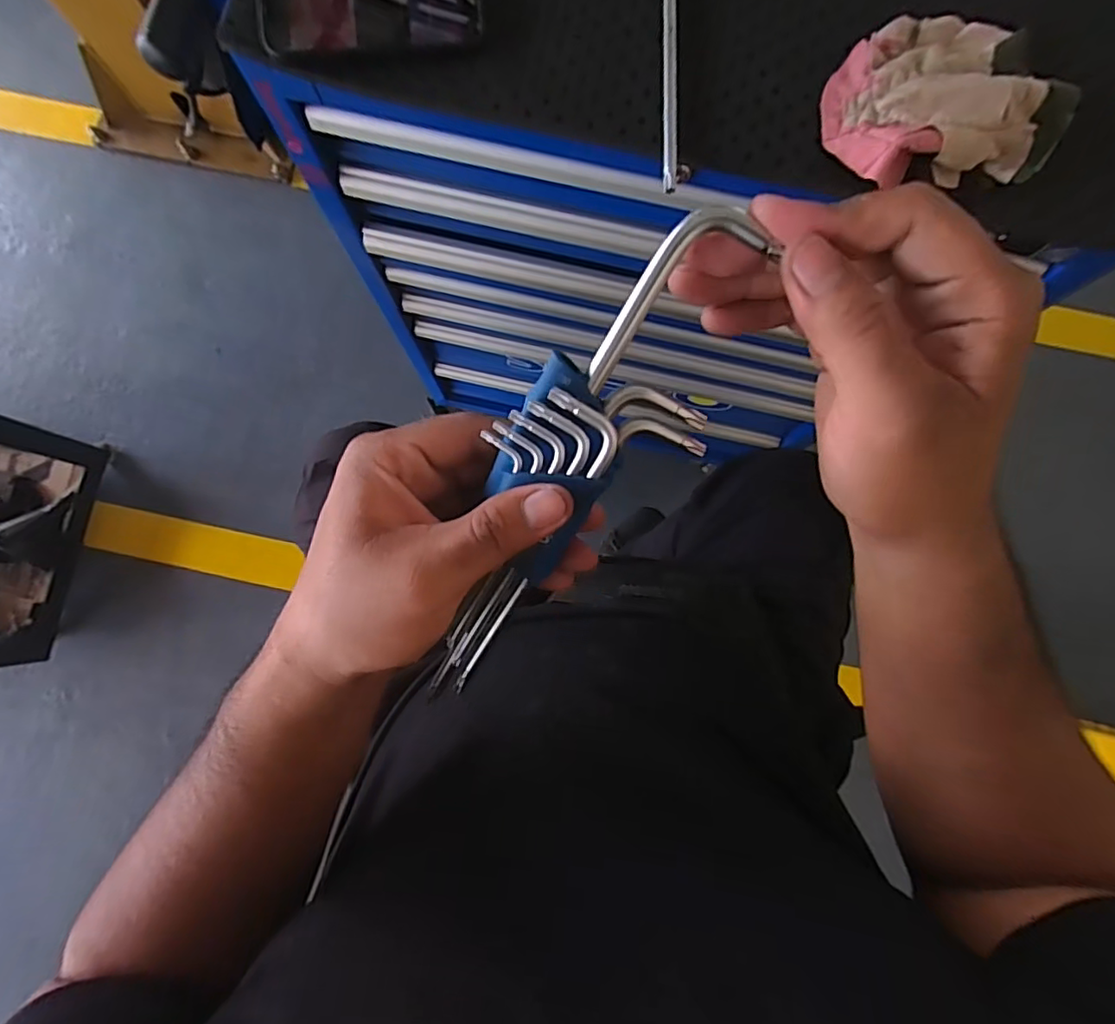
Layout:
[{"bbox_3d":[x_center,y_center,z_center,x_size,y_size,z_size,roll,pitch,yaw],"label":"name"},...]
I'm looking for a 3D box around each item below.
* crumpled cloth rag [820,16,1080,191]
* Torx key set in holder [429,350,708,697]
[{"bbox_3d":[0.263,-0.286,0.404,0.147,0.046,0.126,-5,83,0],"label":"crumpled cloth rag"},{"bbox_3d":[-0.007,0.017,0.245,0.067,0.023,0.153,27,112,4],"label":"Torx key set in holder"}]

